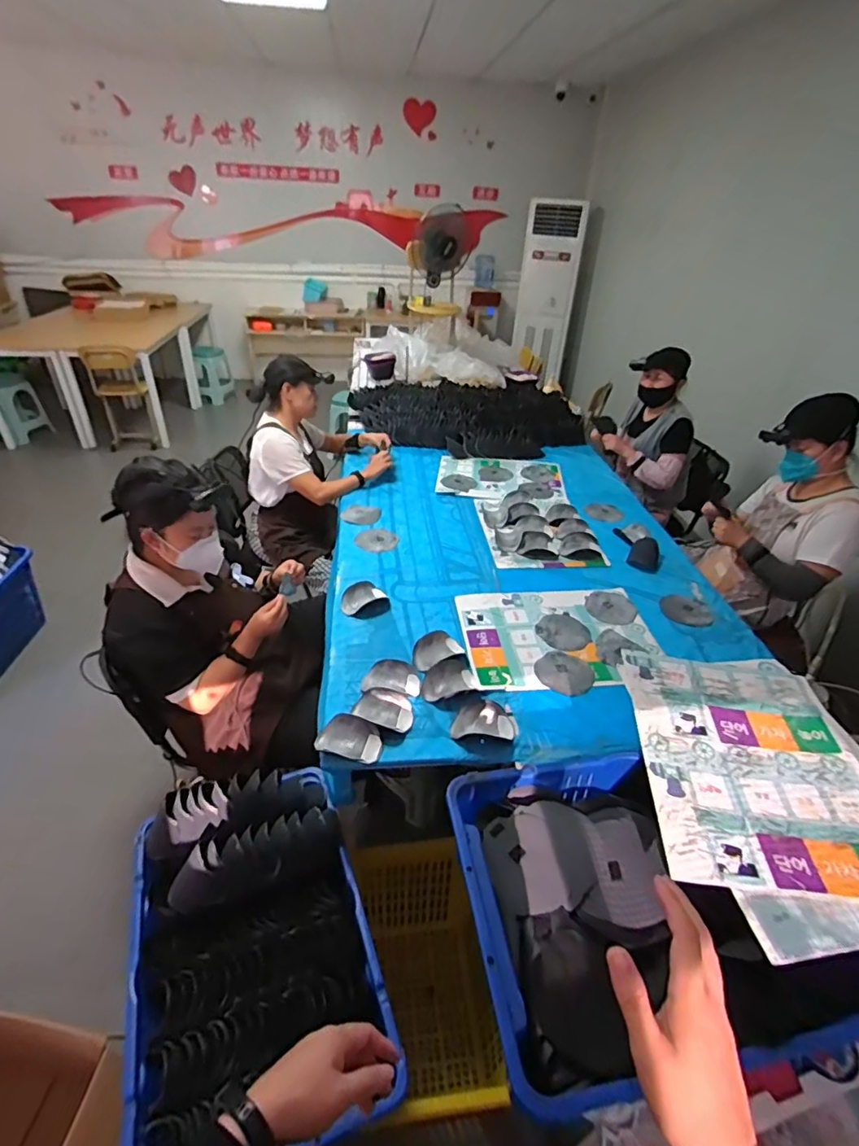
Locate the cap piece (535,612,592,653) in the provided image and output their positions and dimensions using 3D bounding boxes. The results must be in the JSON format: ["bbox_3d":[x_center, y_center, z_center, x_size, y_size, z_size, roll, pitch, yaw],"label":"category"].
[{"bbox_3d":[0.381,0.166,1.530,0.141,0.006,0.151,2,35,-2],"label":"cap piece"}]

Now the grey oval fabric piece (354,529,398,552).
[{"bbox_3d":[-0.185,-0.112,1.881,0.144,0.018,0.119,0,36,-5],"label":"grey oval fabric piece"}]

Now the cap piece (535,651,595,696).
[{"bbox_3d":[0.353,0.257,1.395,0.145,0.006,0.148,2,35,-2],"label":"cap piece"}]

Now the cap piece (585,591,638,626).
[{"bbox_3d":[0.551,0.108,1.624,0.144,0.012,0.142,11,36,10],"label":"cap piece"}]

